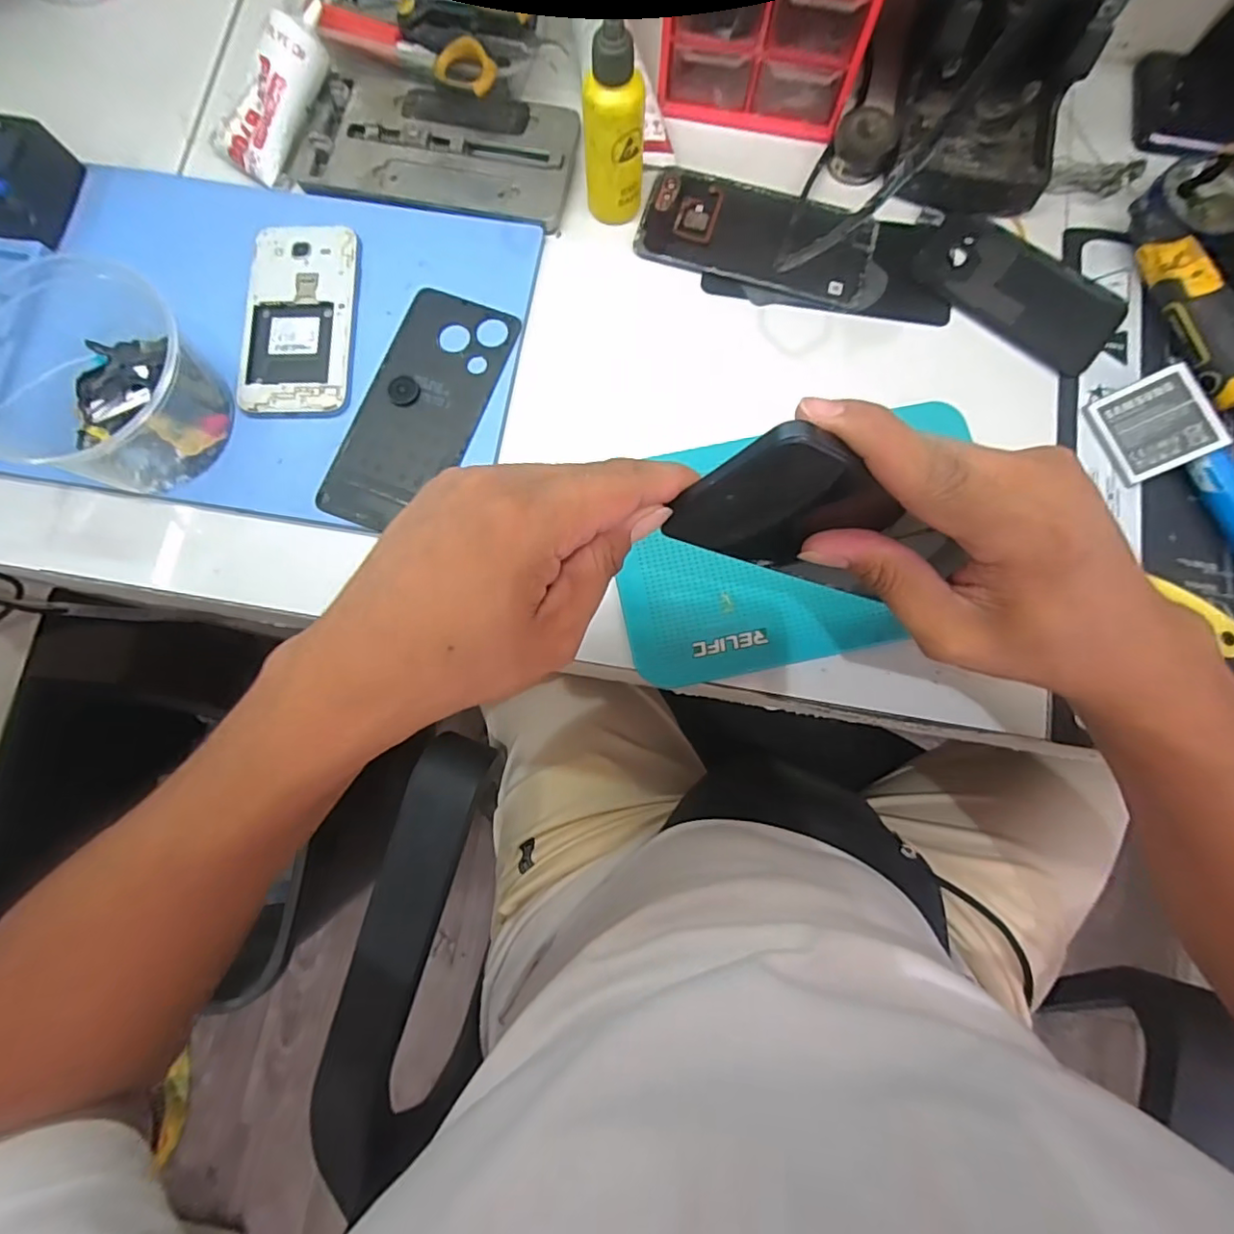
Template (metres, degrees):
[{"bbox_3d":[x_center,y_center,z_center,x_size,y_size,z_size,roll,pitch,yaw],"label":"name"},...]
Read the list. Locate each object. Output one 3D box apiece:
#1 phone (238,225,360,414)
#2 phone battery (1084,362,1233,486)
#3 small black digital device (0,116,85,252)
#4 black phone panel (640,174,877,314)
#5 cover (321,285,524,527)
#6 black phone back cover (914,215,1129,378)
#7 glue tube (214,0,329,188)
[{"bbox_3d":[-0.200,-0.188,0.361,0.066,0.006,0.127,1,80,1],"label":"phone"},{"bbox_3d":[0.320,-0.115,0.342,0.052,0.006,0.056,-26,80,23],"label":"phone battery"},{"bbox_3d":[-0.390,-0.275,0.364,0.071,0.031,0.075,9,81,2],"label":"small black digital device"},{"bbox_3d":[0.092,-0.253,0.380,0.153,0.008,0.069,17,81,3],"label":"black phone panel"},{"bbox_3d":[-0.121,-0.128,0.354,0.070,0.005,0.156,20,81,4],"label":"cover"},{"bbox_3d":[0.259,-0.212,0.371,0.127,0.008,0.062,41,83,7],"label":"black phone back cover"},{"bbox_3d":[-0.218,-0.338,0.368,0.044,0.026,0.105,41,106,6],"label":"glue tube"}]

